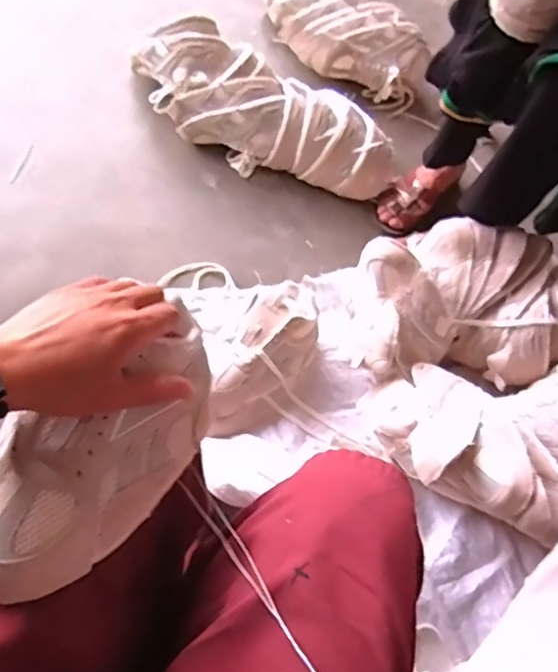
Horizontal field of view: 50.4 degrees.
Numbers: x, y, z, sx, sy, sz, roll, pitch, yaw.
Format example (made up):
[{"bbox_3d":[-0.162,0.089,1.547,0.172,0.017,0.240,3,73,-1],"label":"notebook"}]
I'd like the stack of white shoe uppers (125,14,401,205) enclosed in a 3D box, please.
[{"bbox_3d":[-0.037,-0.430,1.108,0.538,0.163,0.167,22,64,9],"label":"stack of white shoe uppers"}]

